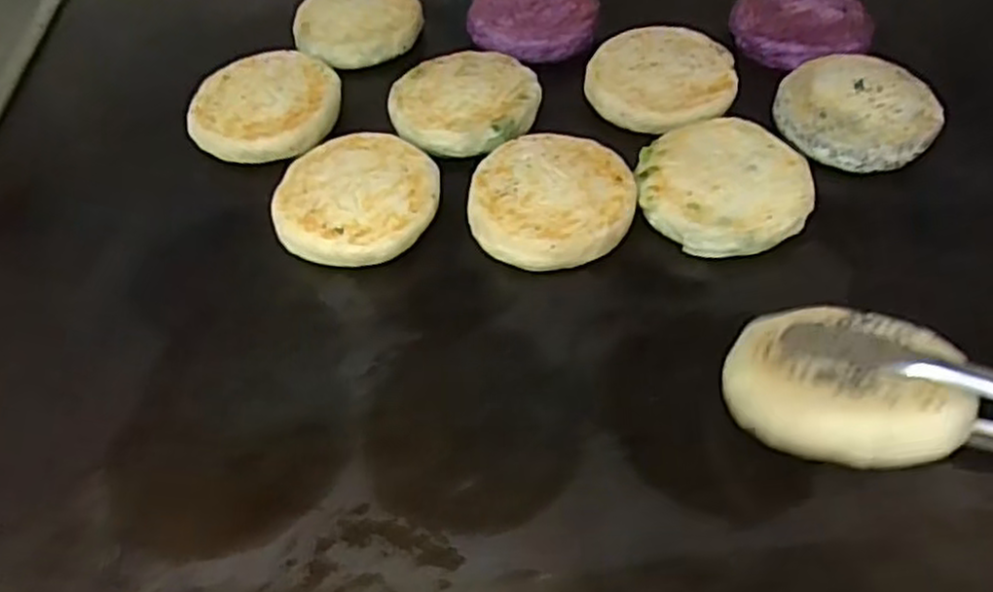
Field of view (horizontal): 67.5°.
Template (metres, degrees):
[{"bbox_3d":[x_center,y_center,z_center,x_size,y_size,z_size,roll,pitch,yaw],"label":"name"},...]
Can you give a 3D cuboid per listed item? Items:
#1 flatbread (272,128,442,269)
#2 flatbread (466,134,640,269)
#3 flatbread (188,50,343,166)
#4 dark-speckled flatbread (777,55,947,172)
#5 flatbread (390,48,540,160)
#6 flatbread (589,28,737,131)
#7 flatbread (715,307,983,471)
[{"bbox_3d":[-0.102,-0.071,0.547,0.116,0.030,0.118,-2,51,2],"label":"flatbread"},{"bbox_3d":[0.040,-0.068,0.536,0.113,0.030,0.117,1,51,4],"label":"flatbread"},{"bbox_3d":[-0.189,-0.159,0.622,0.115,0.029,0.118,-2,51,2],"label":"flatbread"},{"bbox_3d":[0.283,-0.149,0.583,0.117,0.019,0.120,-2,51,2],"label":"dark-speckled flatbread"},{"bbox_3d":[-0.026,-0.163,0.614,0.118,0.028,0.117,-3,51,1],"label":"flatbread"},{"bbox_3d":[0.137,-0.183,0.621,0.121,0.015,0.124,-2,51,2],"label":"flatbread"},{"bbox_3d":[0.191,0.042,0.404,0.118,0.022,0.111,-5,35,4],"label":"flatbread"}]

